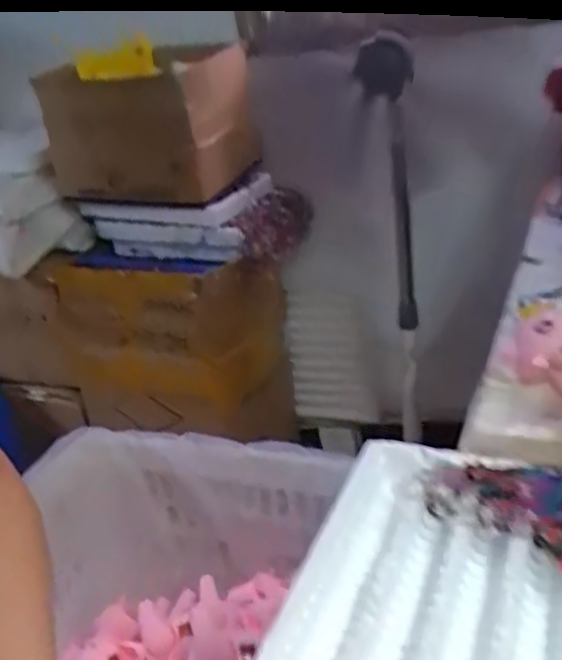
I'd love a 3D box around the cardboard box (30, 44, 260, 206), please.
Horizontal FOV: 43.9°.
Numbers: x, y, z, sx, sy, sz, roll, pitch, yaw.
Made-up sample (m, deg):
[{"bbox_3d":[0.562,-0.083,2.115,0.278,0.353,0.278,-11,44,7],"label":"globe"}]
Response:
[{"bbox_3d":[-0.259,-0.398,1.384,0.318,0.260,0.303,4,26,25],"label":"cardboard box"}]

